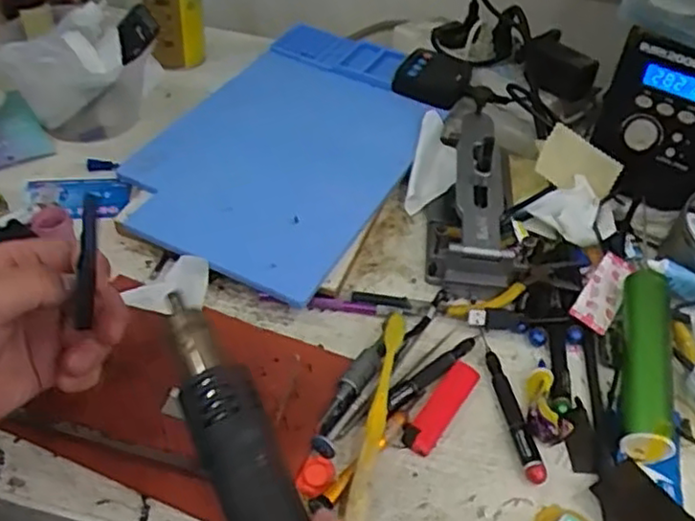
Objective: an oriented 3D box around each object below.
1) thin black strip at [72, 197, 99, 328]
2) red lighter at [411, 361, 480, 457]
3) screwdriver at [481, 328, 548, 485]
[{"bbox_3d":[-0.146,0.005,0.391,0.011,0.103,0.009,14,43,-11],"label":"thin black strip"},{"bbox_3d":[0.067,0.102,0.494,0.020,0.006,0.082,28,48,22],"label":"red lighter"},{"bbox_3d":[0.115,0.097,0.496,0.012,0.012,0.122,-2,45,-8],"label":"screwdriver"}]

